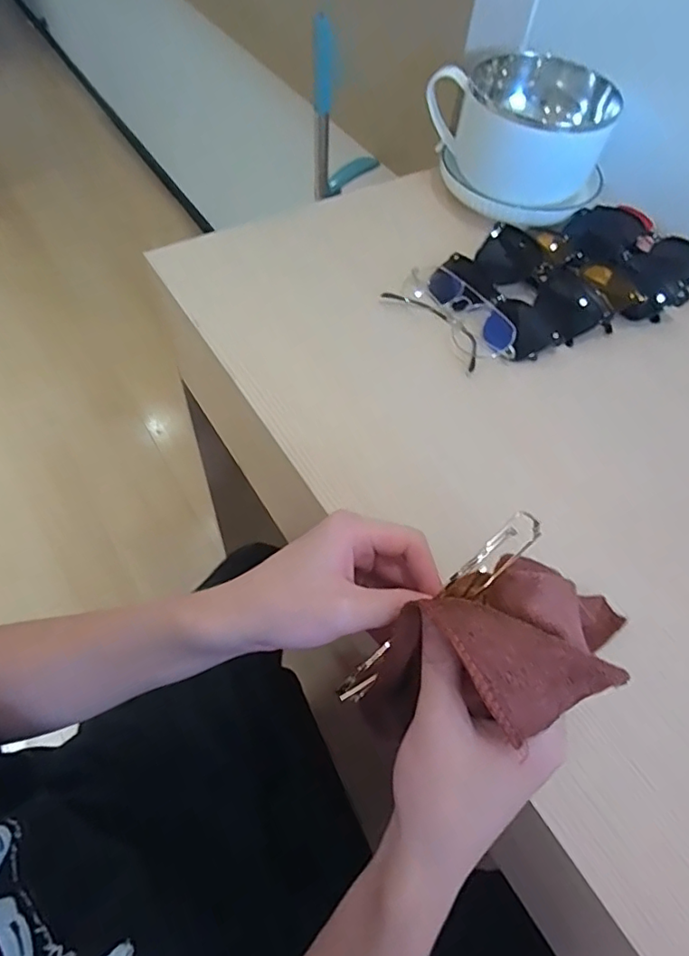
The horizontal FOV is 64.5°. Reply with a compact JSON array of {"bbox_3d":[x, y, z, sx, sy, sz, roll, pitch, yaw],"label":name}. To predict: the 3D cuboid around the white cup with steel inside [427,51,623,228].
[{"bbox_3d":[0.194,-0.358,0.574,0.152,0.102,0.165,2,57,-3],"label":"white cup with steel inside"}]

